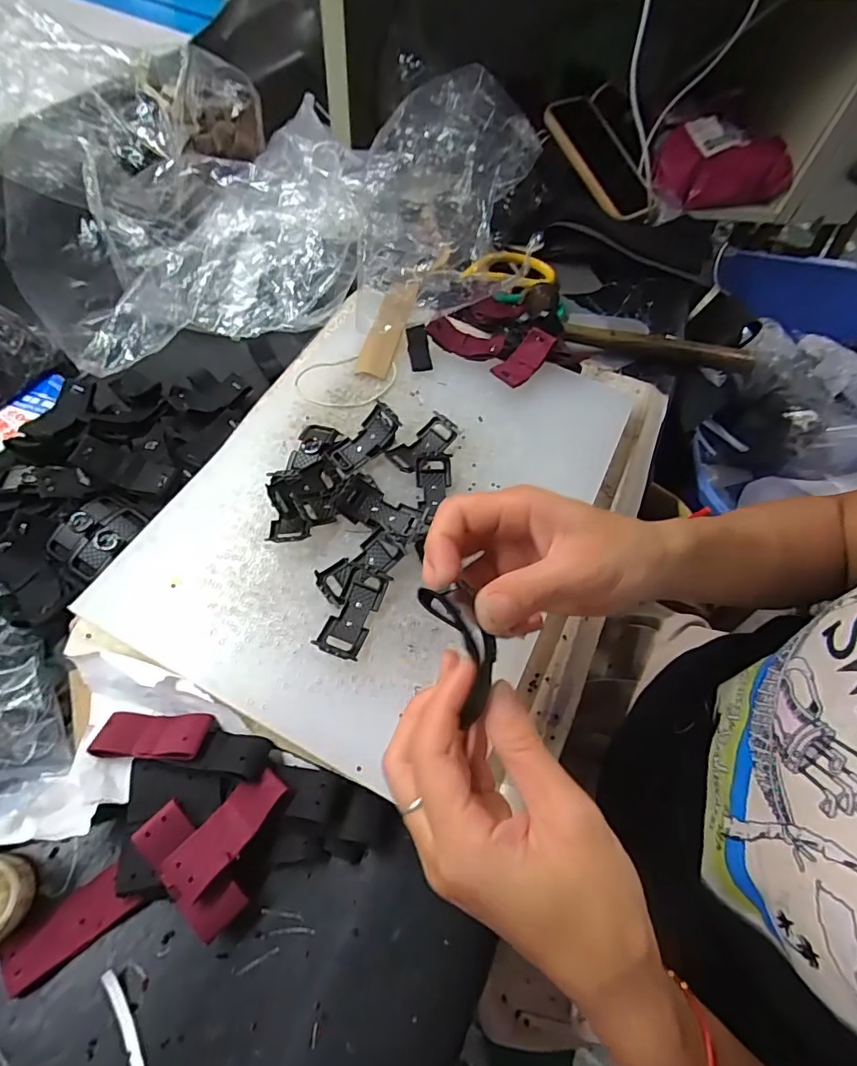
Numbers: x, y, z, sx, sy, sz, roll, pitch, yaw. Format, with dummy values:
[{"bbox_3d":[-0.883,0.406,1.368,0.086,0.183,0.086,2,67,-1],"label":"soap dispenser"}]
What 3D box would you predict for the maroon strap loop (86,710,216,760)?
[{"bbox_3d":[-0.159,0.117,0.295,0.067,0.007,0.028,-6,35,8],"label":"maroon strap loop"}]

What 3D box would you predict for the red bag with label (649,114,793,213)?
[{"bbox_3d":[0.364,-0.462,0.634,0.173,0.074,0.075,-4,61,-7],"label":"red bag with label"}]

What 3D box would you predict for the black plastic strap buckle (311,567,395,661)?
[{"bbox_3d":[-0.045,0.048,0.311,0.026,0.012,0.057,21,61,7],"label":"black plastic strap buckle"}]

